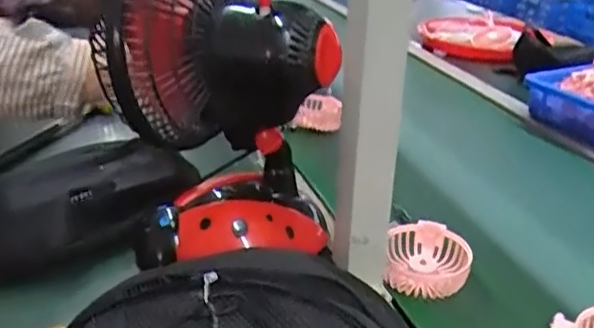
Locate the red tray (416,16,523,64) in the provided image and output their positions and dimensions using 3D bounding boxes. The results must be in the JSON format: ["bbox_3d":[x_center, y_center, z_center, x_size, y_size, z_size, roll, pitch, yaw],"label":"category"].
[{"bbox_3d":[0.388,-0.281,1.370,0.213,0.053,0.202,20,33,30],"label":"red tray"}]

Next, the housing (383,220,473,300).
[{"bbox_3d":[0.130,0.093,0.620,0.080,0.032,0.087,2,27,8],"label":"housing"}]

